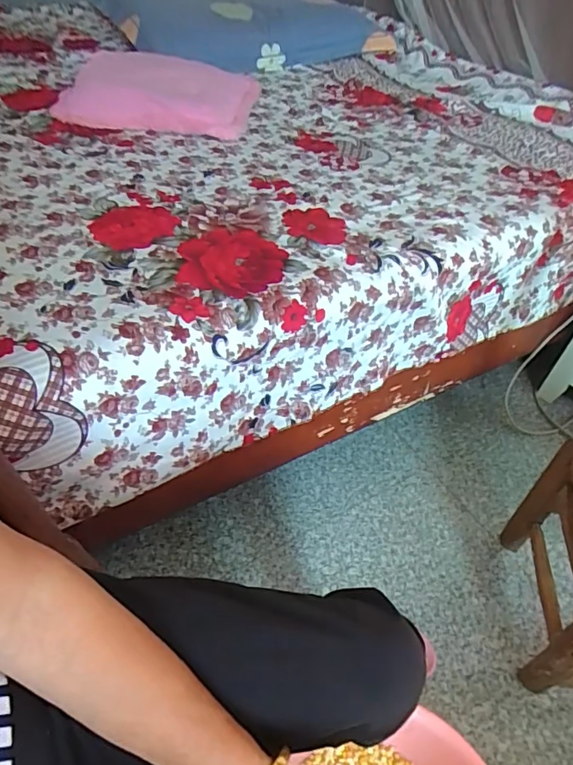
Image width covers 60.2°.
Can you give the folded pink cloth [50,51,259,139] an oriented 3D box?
[{"bbox_3d":[-0.275,-0.628,1.060,0.392,0.072,0.322,5,46,0],"label":"folded pink cloth"}]

